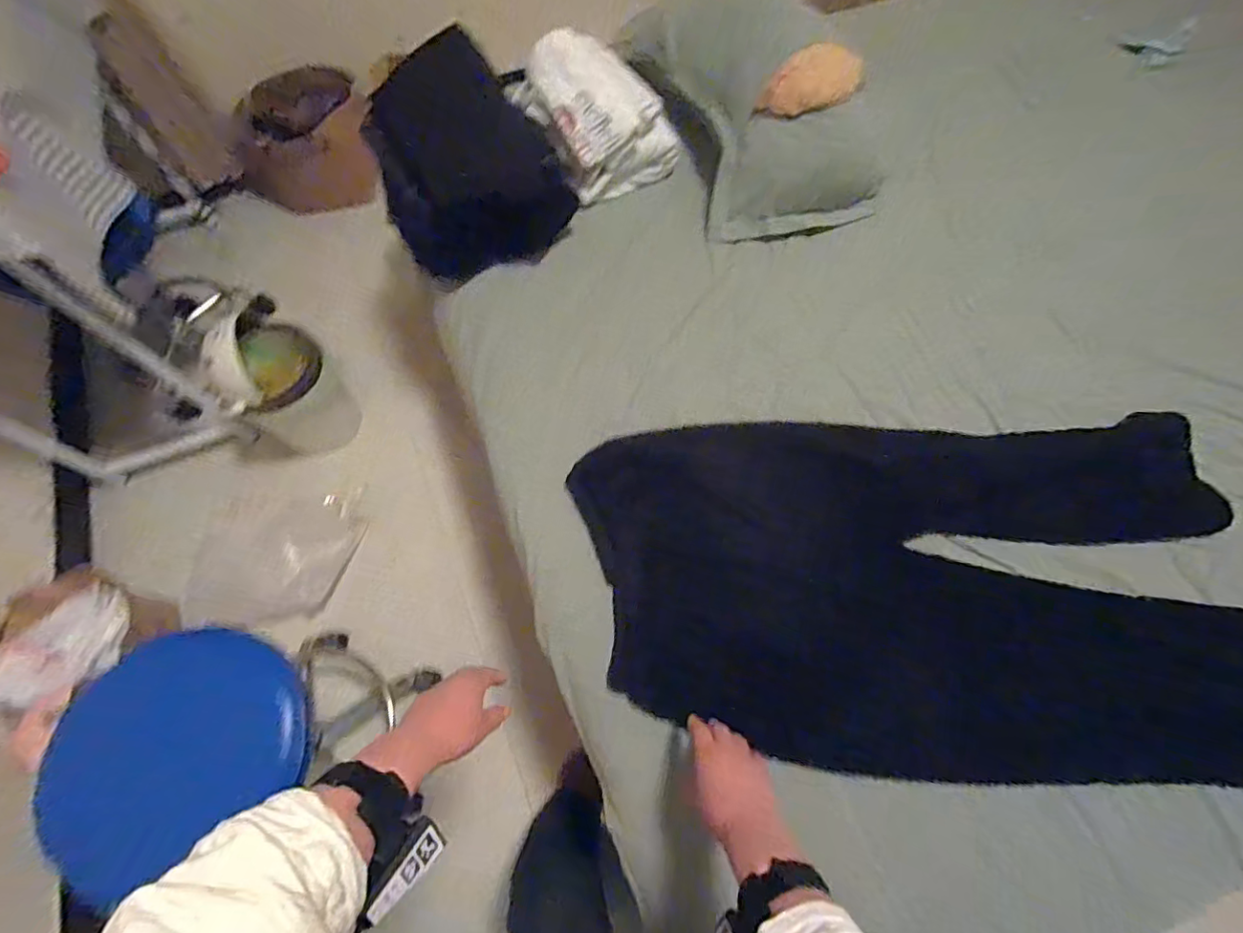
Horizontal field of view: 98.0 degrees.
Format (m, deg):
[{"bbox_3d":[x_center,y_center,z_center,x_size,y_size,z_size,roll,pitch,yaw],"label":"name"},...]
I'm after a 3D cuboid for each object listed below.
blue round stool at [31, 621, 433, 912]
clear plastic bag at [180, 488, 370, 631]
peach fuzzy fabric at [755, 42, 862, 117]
[{"bbox_3d":[-0.595,0.471,0.948,0.312,0.538,0.305,0,67,0],"label":"blue round stool"},{"bbox_3d":[-0.818,0.228,1.303,0.382,0.040,0.369,-1,58,-5],"label":"clear plastic bag"},{"bbox_3d":[0.351,-0.689,0.974,0.181,0.082,0.083,2,67,1],"label":"peach fuzzy fabric"}]

